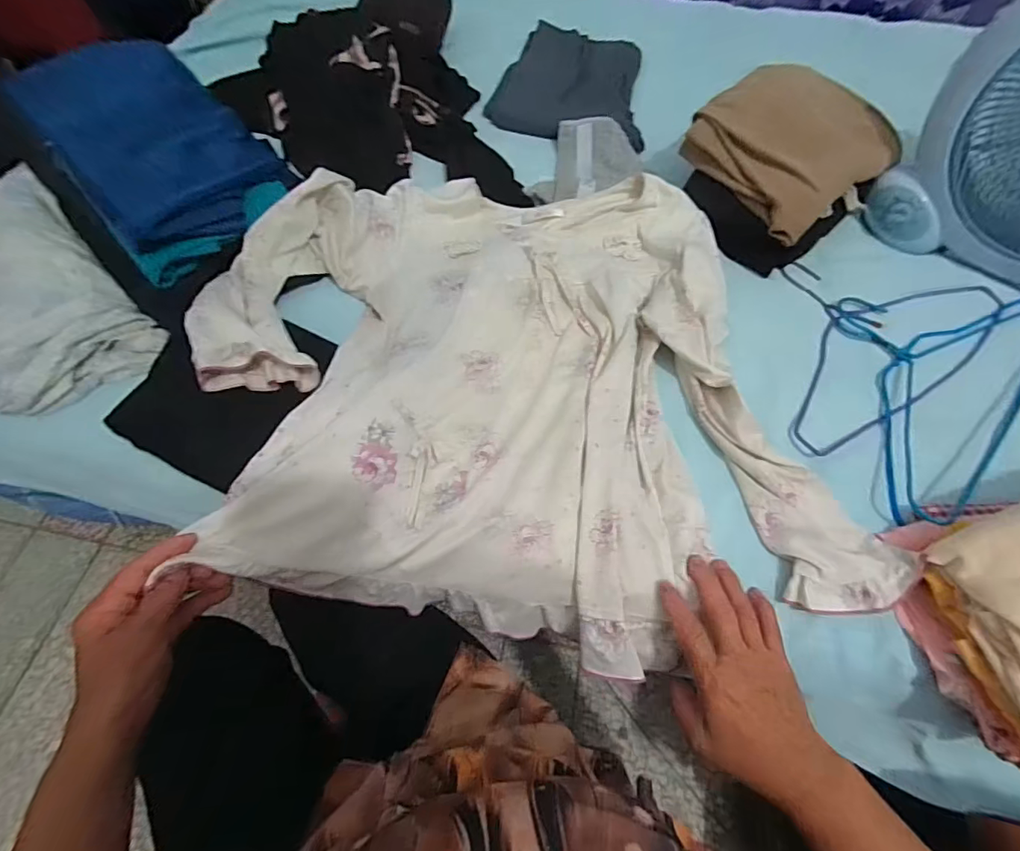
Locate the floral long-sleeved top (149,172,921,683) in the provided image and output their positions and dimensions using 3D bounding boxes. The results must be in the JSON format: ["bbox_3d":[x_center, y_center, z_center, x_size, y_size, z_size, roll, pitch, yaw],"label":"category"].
[{"bbox_3d":[0.004,-0.060,0.532,0.589,0.125,0.542,2,61,0],"label":"floral long-sleeved top"}]

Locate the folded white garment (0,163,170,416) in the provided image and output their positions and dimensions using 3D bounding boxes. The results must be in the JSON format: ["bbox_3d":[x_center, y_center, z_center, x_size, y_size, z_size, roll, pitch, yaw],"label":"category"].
[{"bbox_3d":[-0.577,-0.168,0.563,0.176,0.074,0.356,-41,69,-21],"label":"folded white garment"}]

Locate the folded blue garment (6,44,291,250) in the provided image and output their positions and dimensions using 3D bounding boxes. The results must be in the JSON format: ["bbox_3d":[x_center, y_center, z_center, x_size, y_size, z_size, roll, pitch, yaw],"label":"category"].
[{"bbox_3d":[-0.390,-0.321,0.552,0.190,0.088,0.265,-40,68,-20],"label":"folded blue garment"}]

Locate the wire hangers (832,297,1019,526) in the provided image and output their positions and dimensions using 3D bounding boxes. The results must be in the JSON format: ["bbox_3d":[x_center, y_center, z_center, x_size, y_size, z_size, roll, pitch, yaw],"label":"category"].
[{"bbox_3d":[0.469,-0.078,0.549,0.208,0.032,0.399,41,68,20],"label":"wire hangers"}]

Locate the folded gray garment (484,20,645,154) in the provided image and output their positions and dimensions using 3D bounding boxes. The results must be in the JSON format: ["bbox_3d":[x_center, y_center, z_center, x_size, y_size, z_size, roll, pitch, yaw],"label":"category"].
[{"bbox_3d":[0.099,-0.565,0.812,0.244,0.048,0.280,11,61,5],"label":"folded gray garment"}]

